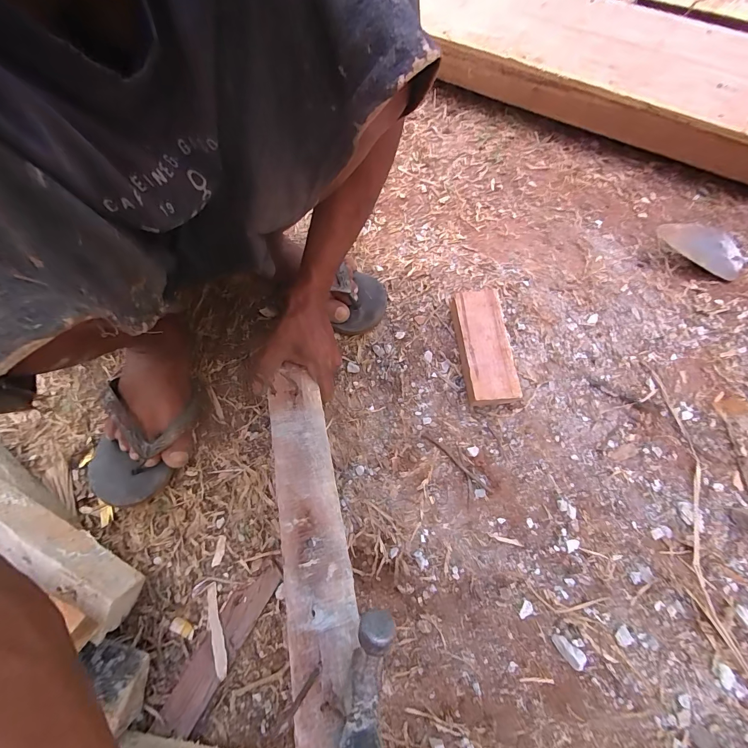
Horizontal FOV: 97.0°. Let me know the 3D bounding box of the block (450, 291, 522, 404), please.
[{"bbox_3d":[0.143,-0.037,0.436,0.059,0.043,0.156,-6,65,0],"label":"block"}]

